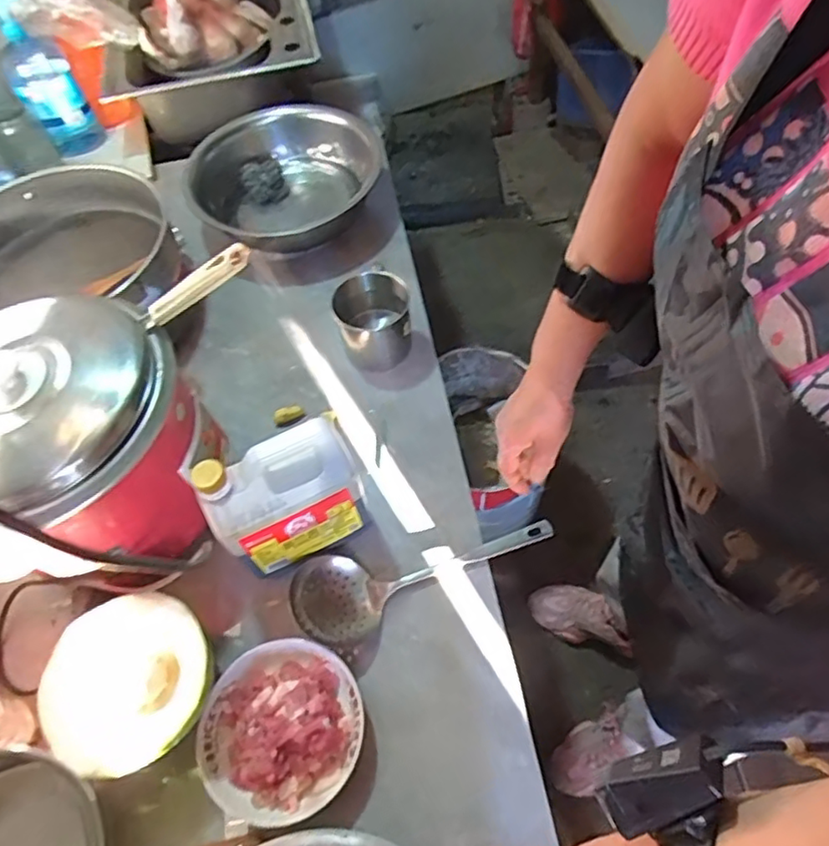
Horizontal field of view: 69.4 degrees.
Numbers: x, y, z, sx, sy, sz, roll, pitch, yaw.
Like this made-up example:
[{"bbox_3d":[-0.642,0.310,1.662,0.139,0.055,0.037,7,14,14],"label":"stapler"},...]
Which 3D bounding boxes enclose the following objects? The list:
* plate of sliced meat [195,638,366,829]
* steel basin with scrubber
[{"bbox_3d":[-0.143,0.321,0.633,0.171,0.049,0.165,-2,58,3],"label":"plate of sliced meat"},{"bbox_3d":[-0.226,-0.426,1.073,0.313,0.112,0.307,-2,58,3],"label":"steel basin with scrubber"}]

